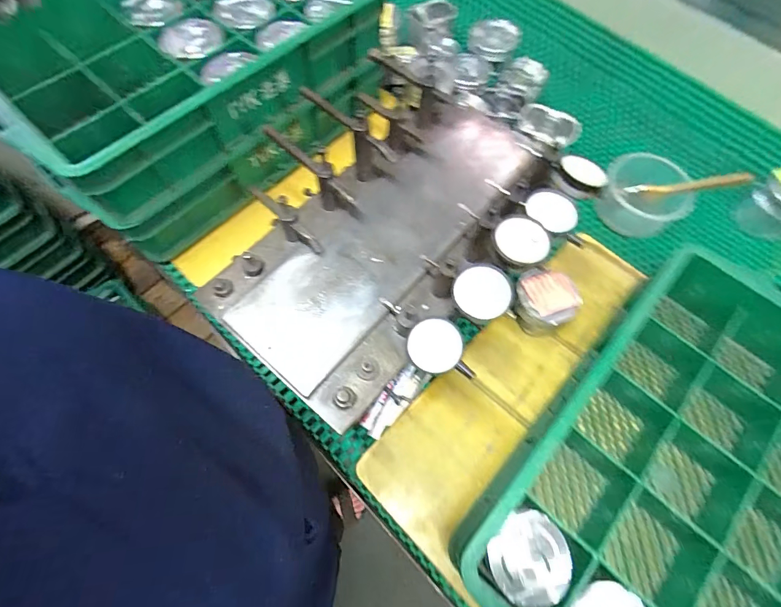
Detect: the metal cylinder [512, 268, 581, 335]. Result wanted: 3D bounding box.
[{"bbox_3d":[0.212,-0.002,0.539,0.084,0.064,0.075,6,67,0],"label":"metal cylinder"}]

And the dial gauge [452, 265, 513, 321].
[{"bbox_3d":[0.091,-0.010,0.375,0.053,0.025,0.051,-2,83,18],"label":"dial gauge"}]

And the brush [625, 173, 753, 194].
[{"bbox_3d":[0.448,-0.179,0.581,0.166,0.016,0.015,-1,66,18],"label":"brush"}]

